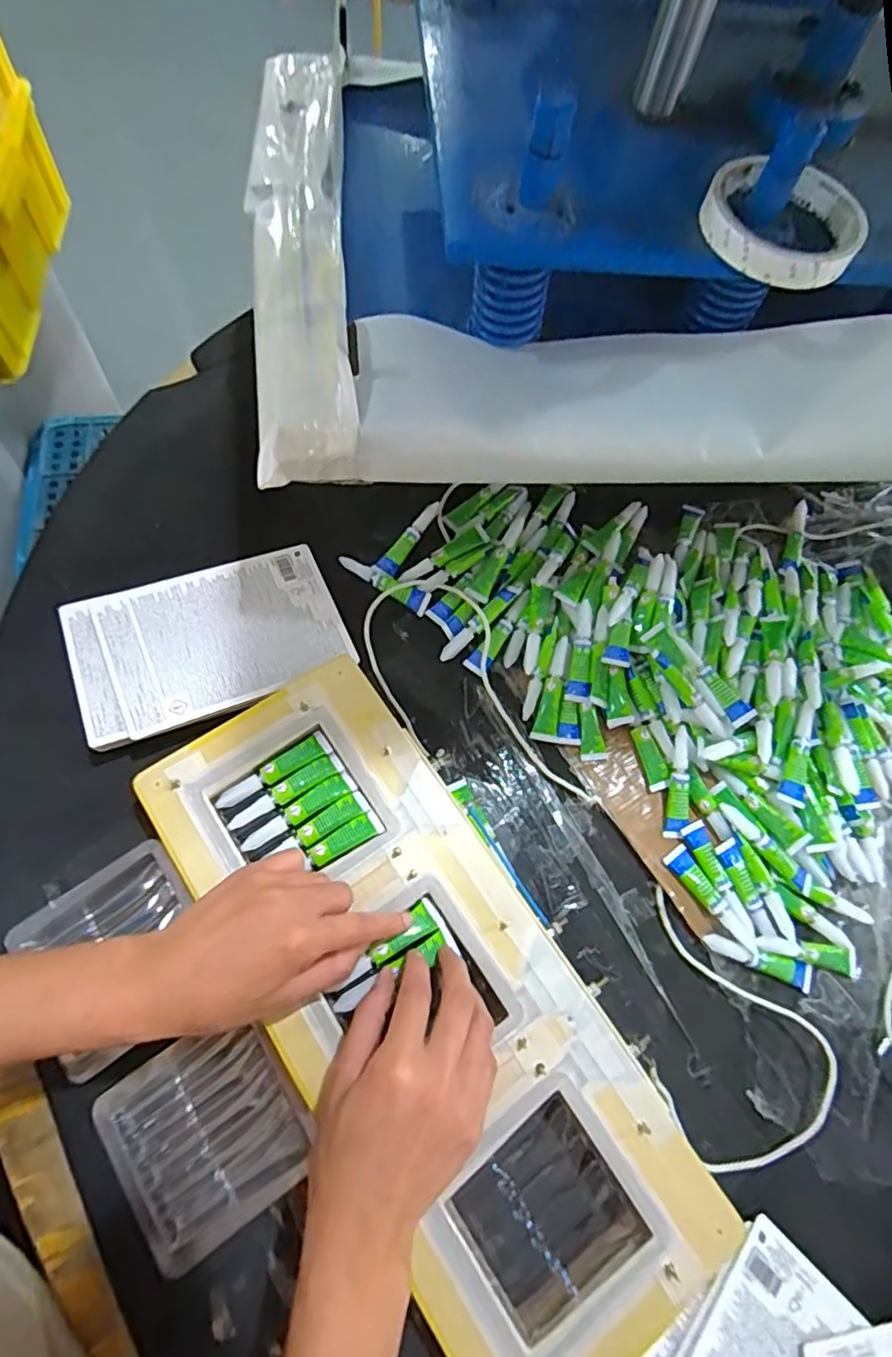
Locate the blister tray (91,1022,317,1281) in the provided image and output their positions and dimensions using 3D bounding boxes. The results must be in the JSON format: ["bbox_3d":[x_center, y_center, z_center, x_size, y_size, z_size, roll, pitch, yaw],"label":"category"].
[{"bbox_3d":[-0.143,0.270,0.367,0.102,0.016,0.101,-30,75,-17],"label":"blister tray"}]

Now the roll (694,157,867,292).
[{"bbox_3d":[0.192,-0.260,0.354,0.088,0.017,0.088,13,67,-1],"label":"roll"}]

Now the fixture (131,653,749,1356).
[{"bbox_3d":[-0.018,0.191,0.384,0.169,0.023,0.419,-32,76,-13],"label":"fixture"}]

